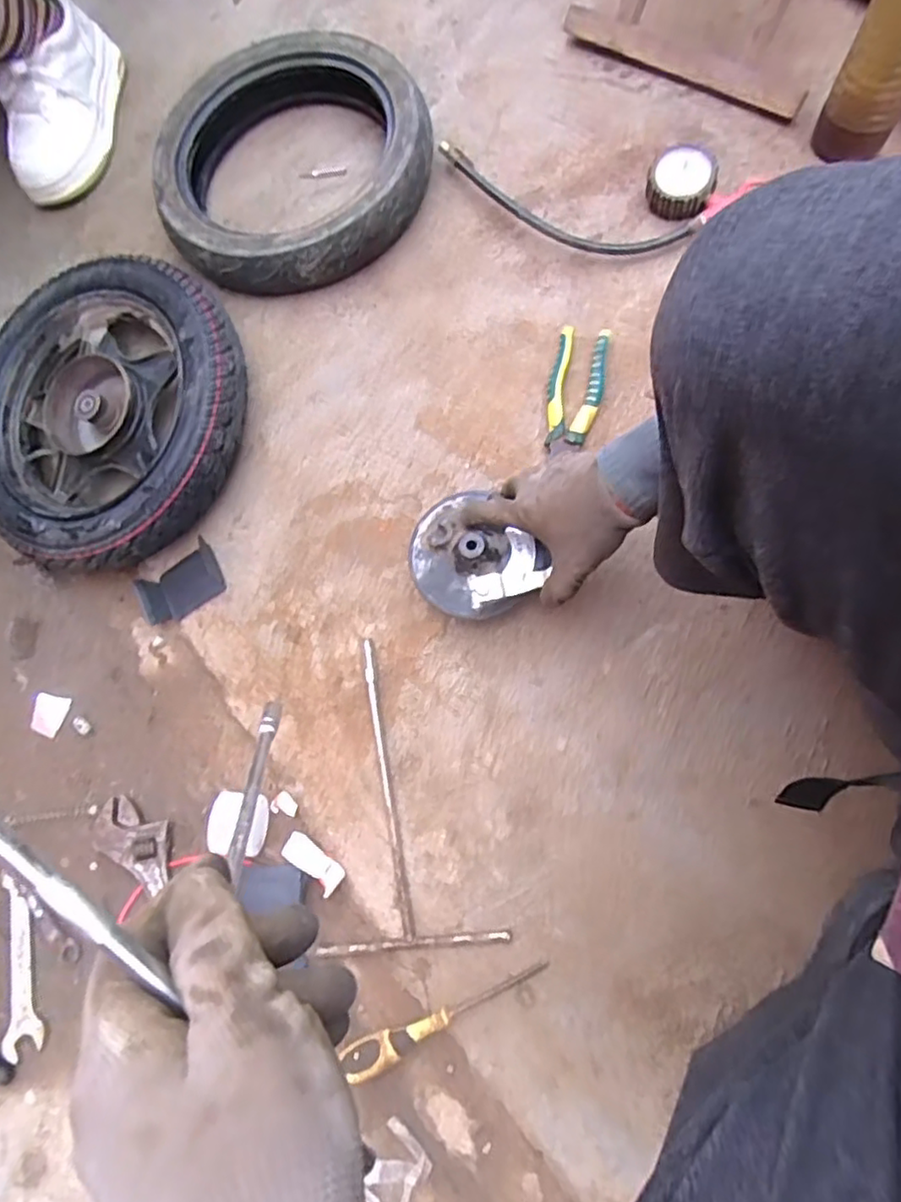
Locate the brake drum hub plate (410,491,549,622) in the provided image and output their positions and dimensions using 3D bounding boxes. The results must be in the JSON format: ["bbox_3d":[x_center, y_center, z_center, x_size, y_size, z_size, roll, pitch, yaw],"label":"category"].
[{"bbox_3d":[0.023,-0.043,0.624,0.111,0.046,0.131,-40,75,-16],"label":"brake drum hub plate"}]

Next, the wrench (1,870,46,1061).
[{"bbox_3d":[-0.423,0.352,0.638,0.036,0.012,0.164,-13,69,-7],"label":"wrench"}]

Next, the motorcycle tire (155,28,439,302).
[{"bbox_3d":[-0.192,-0.539,0.785,0.332,0.092,0.330,-8,72,1],"label":"motorcycle tire"}]

